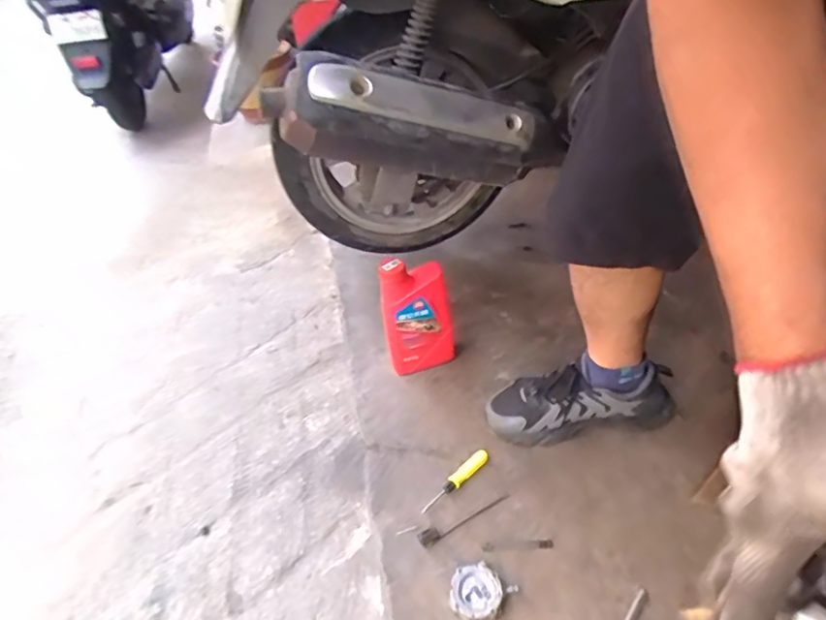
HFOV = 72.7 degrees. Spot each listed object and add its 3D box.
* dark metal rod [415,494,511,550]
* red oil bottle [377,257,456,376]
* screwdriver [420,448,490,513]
[{"bbox_3d":[0.071,0.291,0.794,0.143,0.009,0.024,-26,45,-19],"label":"dark metal rod"},{"bbox_3d":[0.002,0.005,0.961,0.121,0.239,0.060,-19,41,-12],"label":"red oil bottle"},{"bbox_3d":[0.063,0.252,0.830,0.134,0.014,0.021,-33,49,-29],"label":"screwdriver"}]

